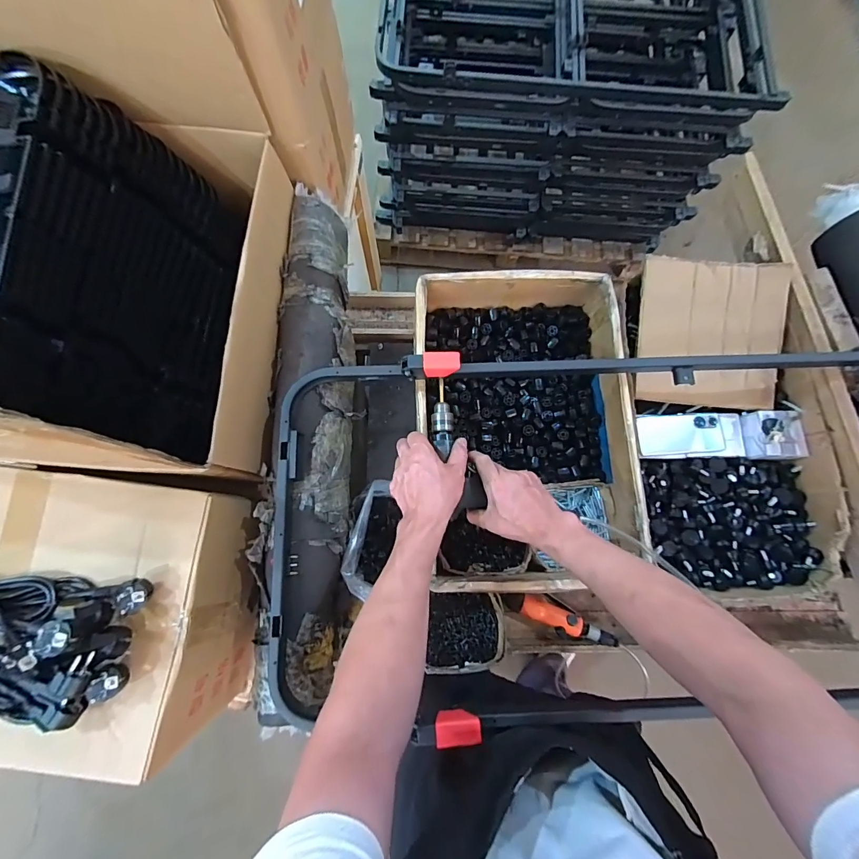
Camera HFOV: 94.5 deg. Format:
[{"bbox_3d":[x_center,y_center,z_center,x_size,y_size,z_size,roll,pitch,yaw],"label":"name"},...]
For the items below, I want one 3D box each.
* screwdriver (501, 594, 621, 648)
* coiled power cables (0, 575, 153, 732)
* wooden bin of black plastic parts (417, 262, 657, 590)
[{"bbox_3d":[0.242,0.360,0.749,0.211,0.038,0.051,27,79,5],"label":"screwdriver"},{"bbox_3d":[-0.540,0.248,0.458,0.356,0.083,0.166,6,78,1],"label":"coiled power cables"},{"bbox_3d":[0.162,-0.011,0.707,0.354,0.142,0.538,-4,78,-2],"label":"wooden bin of black plastic parts"}]

